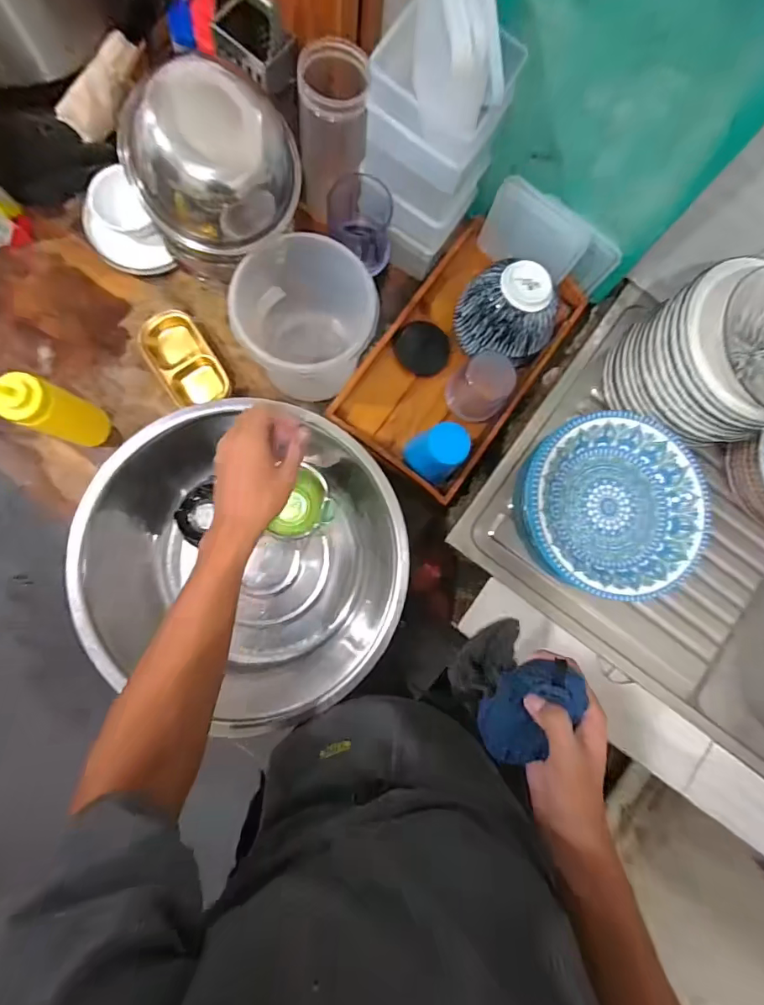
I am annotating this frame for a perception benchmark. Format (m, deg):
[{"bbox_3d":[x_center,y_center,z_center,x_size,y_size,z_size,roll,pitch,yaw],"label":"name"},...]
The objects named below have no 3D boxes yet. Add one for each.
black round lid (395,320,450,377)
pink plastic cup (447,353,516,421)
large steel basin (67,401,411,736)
[{"bbox_3d":[0.063,-0.236,0.716,0.082,0.020,0.073,39,83,0],"label":"black round lid"},{"bbox_3d":[0.146,-0.167,0.673,0.083,0.088,0.080,0,85,-5],"label":"pink plastic cup"},{"bbox_3d":[-0.172,0.088,0.616,0.383,0.146,0.341,10,84,-4],"label":"large steel basin"}]

